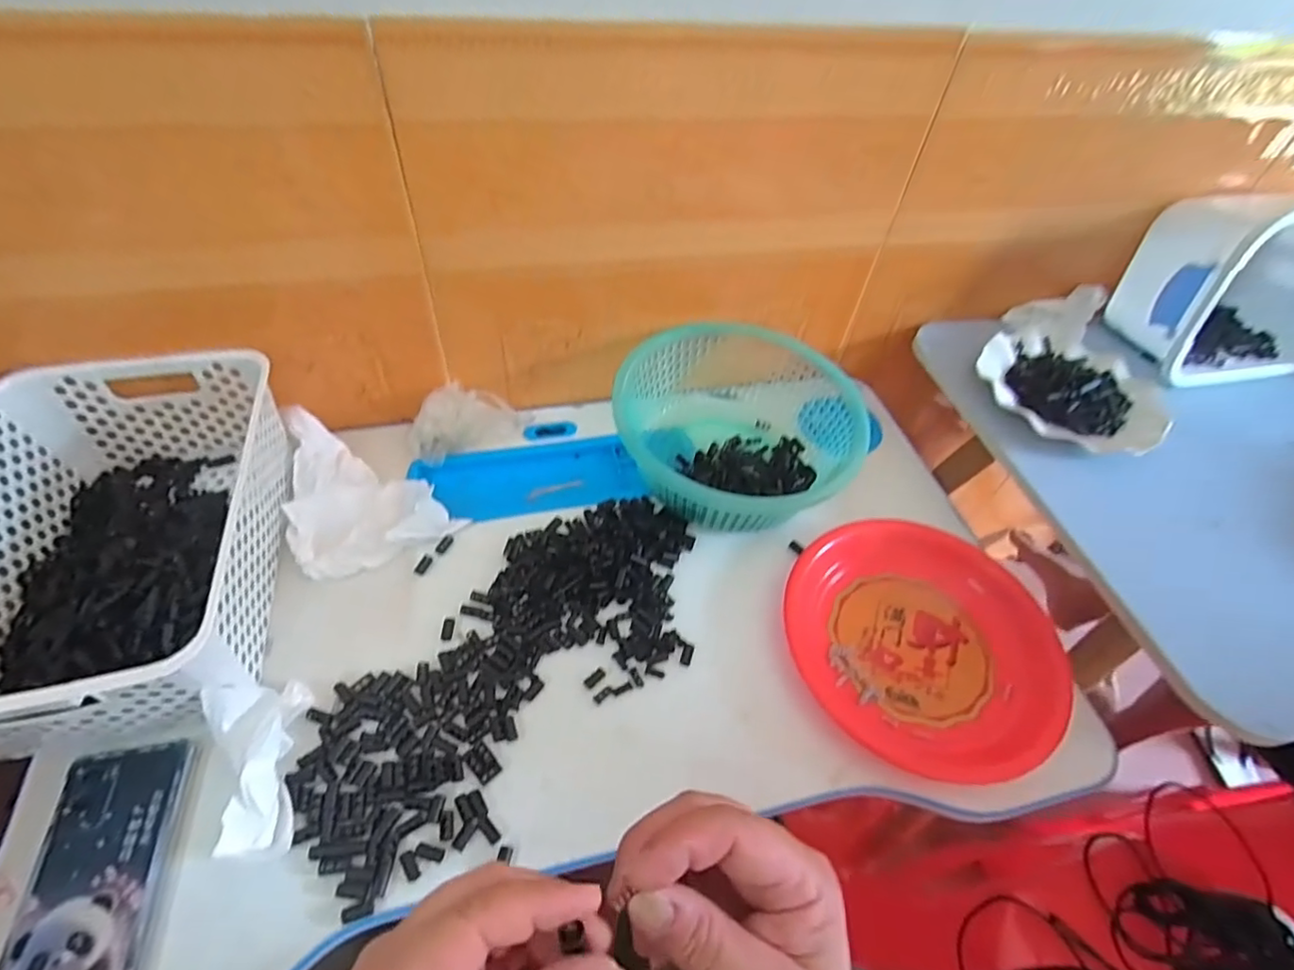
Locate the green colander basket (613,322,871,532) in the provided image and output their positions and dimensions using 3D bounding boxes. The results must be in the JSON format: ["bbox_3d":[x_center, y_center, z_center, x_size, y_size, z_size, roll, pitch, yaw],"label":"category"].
[{"bbox_3d":[0.102,-0.061,0.597,0.197,0.085,0.226,-29,60,-25],"label":"green colander basket"}]

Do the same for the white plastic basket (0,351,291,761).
[{"bbox_3d":[-0.398,0.038,0.456,0.200,0.099,0.297,-7,52,-11],"label":"white plastic basket"}]

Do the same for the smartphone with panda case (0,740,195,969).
[{"bbox_3d":[-0.335,0.243,0.364,0.072,0.007,0.159,-4,53,-9],"label":"smartphone with panda case"}]

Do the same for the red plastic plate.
[{"bbox_3d":[0.228,0.127,0.494,0.218,0.032,0.196,12,51,4],"label":"red plastic plate"}]

